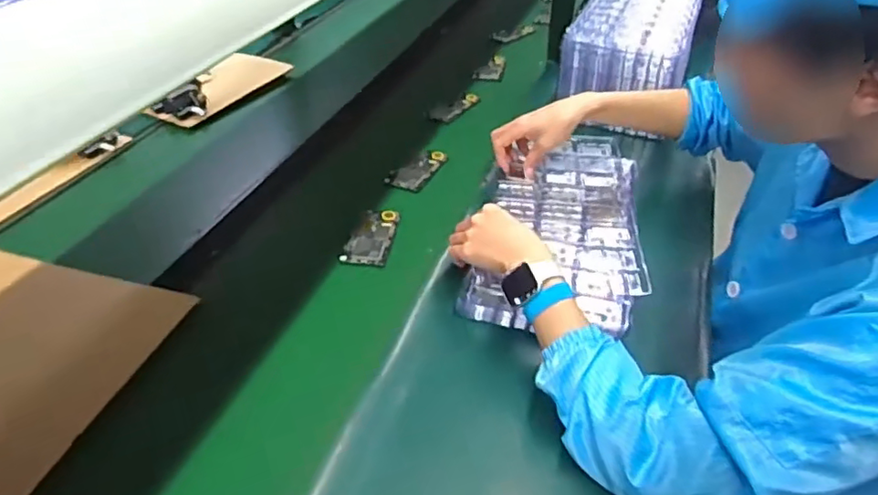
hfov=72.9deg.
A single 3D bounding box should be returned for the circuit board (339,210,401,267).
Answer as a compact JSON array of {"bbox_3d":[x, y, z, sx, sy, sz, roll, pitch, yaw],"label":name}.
[{"bbox_3d":[-0.098,-0.014,0.861,0.063,0.015,0.133,1,38,12],"label":"circuit board"}]

